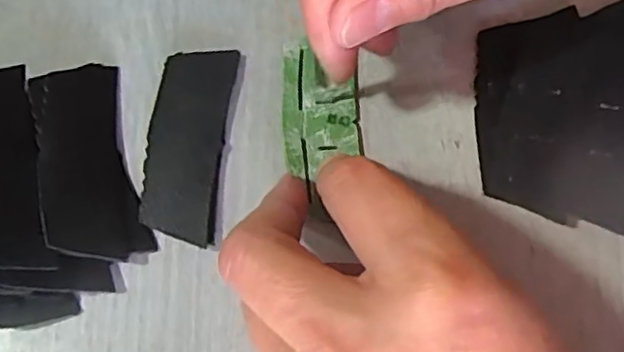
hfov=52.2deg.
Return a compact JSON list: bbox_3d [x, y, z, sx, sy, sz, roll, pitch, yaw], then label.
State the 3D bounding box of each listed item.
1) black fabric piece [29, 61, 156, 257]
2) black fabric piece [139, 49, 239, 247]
[{"bbox_3d":[-0.081,-0.006,0.228,0.033,0.004,0.073,-8,74,-30],"label":"black fabric piece"},{"bbox_3d":[-0.046,-0.013,0.234,0.027,0.004,0.072,6,72,0],"label":"black fabric piece"}]

